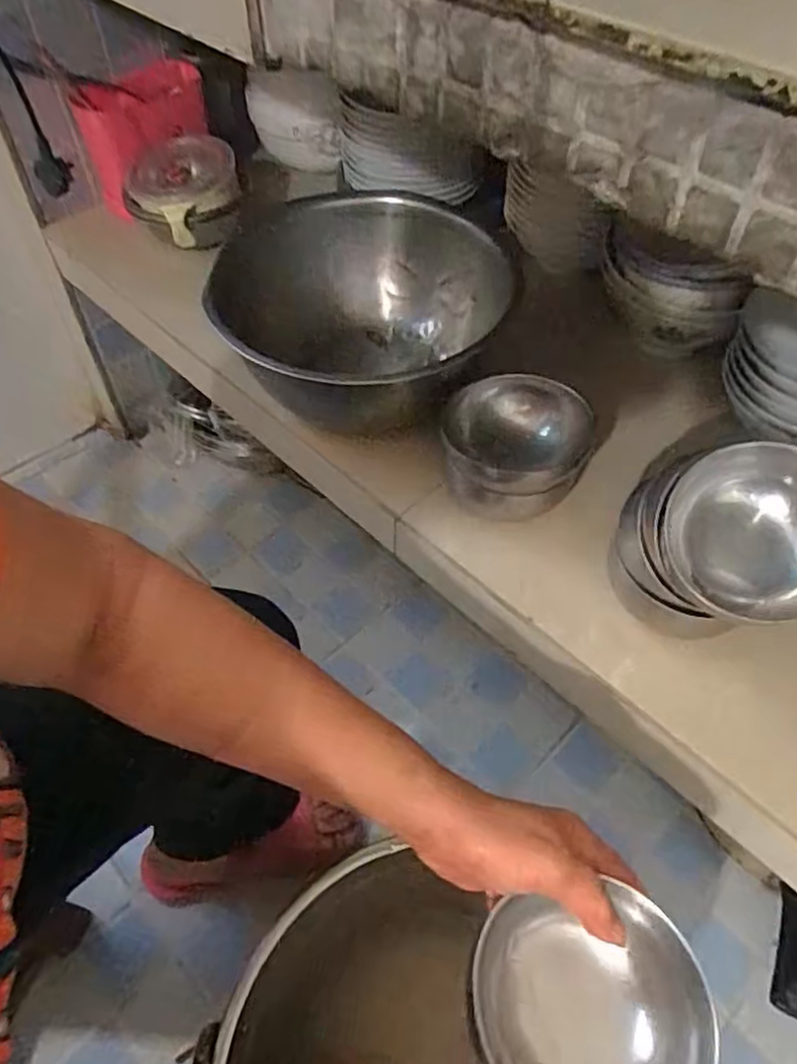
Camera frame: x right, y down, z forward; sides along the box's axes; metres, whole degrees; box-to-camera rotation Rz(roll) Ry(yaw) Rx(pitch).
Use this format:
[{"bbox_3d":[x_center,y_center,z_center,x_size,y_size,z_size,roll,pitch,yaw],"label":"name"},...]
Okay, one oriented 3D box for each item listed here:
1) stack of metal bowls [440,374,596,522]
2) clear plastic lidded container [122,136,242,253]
[{"bbox_3d":[0.098,-0.071,0.562,0.116,0.061,0.111,16,54,12],"label":"stack of metal bowls"},{"bbox_3d":[-0.259,-0.406,0.810,0.131,0.073,0.134,-8,53,-6],"label":"clear plastic lidded container"}]

